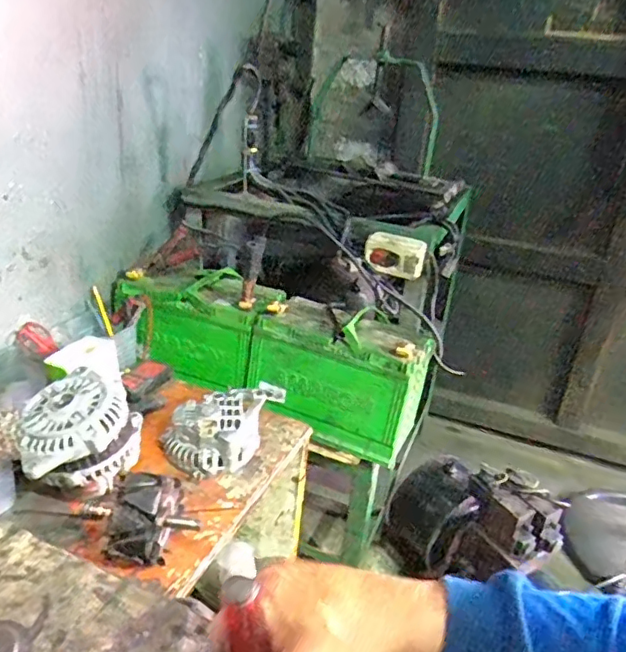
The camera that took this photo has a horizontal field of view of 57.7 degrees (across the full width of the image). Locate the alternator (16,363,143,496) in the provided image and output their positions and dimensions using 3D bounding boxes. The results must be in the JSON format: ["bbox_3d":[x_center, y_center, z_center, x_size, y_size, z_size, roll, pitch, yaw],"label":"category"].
[{"bbox_3d":[-0.309,0.142,0.772,0.143,0.115,0.167,-4,27,-19],"label":"alternator"}]

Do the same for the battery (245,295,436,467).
[{"bbox_3d":[0.054,0.082,1.078,0.302,0.195,0.183,16,28,21],"label":"battery"}]

